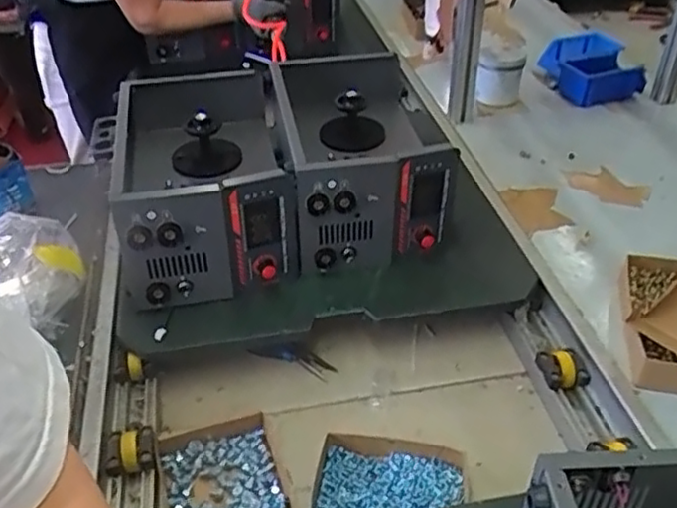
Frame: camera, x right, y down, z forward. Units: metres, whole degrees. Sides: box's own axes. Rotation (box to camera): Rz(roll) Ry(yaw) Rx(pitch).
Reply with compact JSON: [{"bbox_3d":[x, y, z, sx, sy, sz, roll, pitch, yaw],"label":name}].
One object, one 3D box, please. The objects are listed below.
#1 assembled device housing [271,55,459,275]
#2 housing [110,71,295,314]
[{"bbox_3d":[0.025,-0.169,1.079,0.229,0.165,0.384,-6,38,-5],"label":"assembled device housing"},{"bbox_3d":[-0.199,-0.112,1.002,0.222,0.163,0.355,-8,38,-8],"label":"housing"}]

